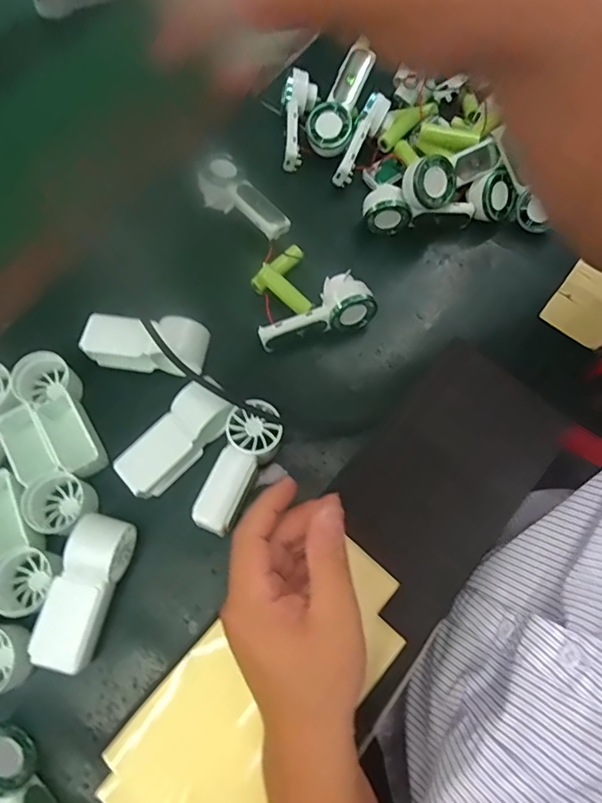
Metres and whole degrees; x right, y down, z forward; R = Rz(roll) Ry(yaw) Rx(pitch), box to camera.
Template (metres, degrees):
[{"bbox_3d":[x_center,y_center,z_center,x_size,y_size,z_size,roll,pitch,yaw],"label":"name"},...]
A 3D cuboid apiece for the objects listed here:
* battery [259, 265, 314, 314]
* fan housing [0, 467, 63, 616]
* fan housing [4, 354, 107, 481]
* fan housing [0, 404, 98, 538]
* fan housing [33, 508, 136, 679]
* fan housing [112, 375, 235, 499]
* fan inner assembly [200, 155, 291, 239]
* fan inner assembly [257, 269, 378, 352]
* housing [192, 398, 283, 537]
[{"bbox_3d":[-0.013,-0.090,0.408,0.049,0.014,0.014,41,77,-6],"label":"battery"},{"bbox_3d":[-0.194,0.094,0.336,0.048,0.033,0.090,-34,74,-11],"label":"fan housing"},{"bbox_3d":[-0.174,0.007,0.366,0.039,0.026,0.101,-35,74,-11],"label":"fan housing"},{"bbox_3d":[-0.183,0.049,0.351,0.039,0.027,0.094,-35,74,-11],"label":"fan housing"},{"bbox_3d":[-0.139,0.122,0.327,0.037,0.030,0.093,15,71,6],"label":"fan housing"},{"bbox_3d":[-0.088,0.026,0.361,0.039,0.025,0.091,42,76,14],"label":"fan housing"},{"bbox_3d":[-0.046,-0.168,0.419,0.087,0.029,0.031,37,74,12],"label":"fan inner assembly"},{"bbox_3d":[0.012,-0.063,0.396,0.091,0.041,0.038,-29,73,-10],"label":"fan inner assembly"},{"bbox_3d":[-0.041,0.047,0.356,0.037,0.035,0.093,17,71,6],"label":"housing"}]

